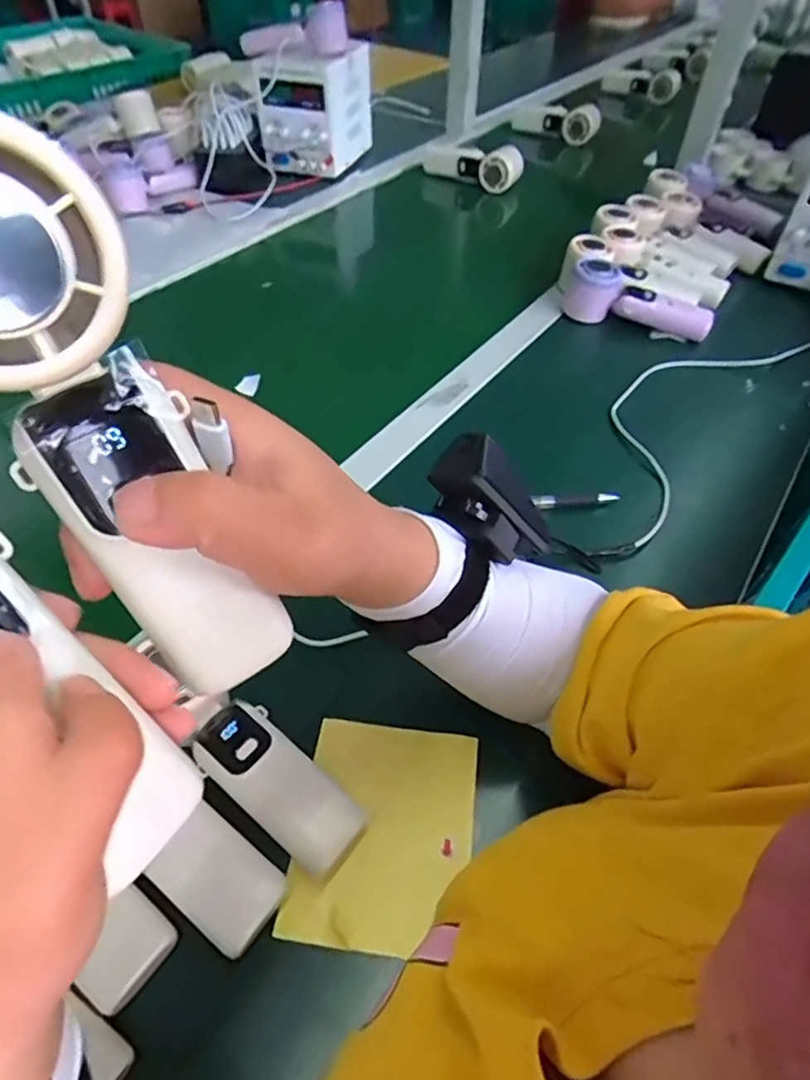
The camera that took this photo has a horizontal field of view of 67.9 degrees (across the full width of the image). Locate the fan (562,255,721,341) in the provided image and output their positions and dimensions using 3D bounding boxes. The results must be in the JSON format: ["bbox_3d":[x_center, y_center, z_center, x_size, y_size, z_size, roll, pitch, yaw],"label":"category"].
[{"bbox_3d":[0.278,-0.287,0.718,0.175,0.057,0.063,20,51,16],"label":"fan"}]

